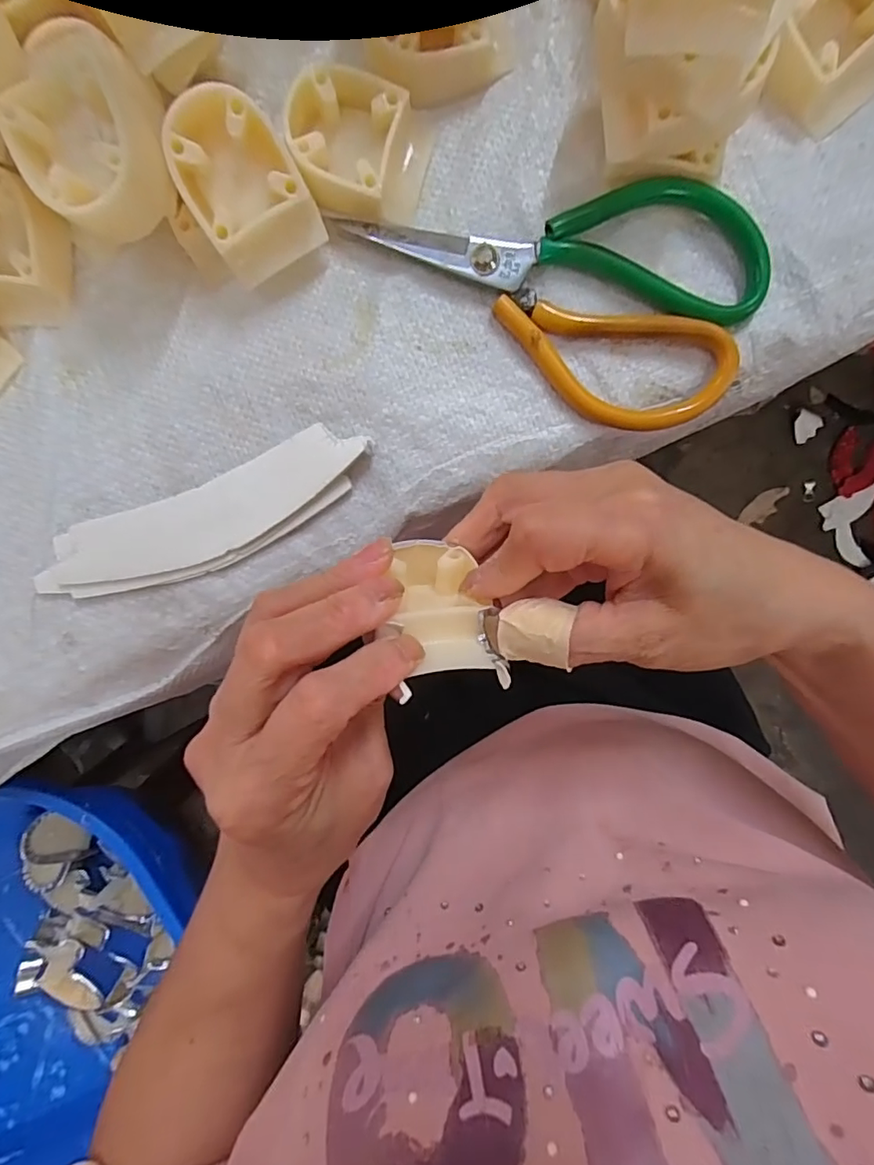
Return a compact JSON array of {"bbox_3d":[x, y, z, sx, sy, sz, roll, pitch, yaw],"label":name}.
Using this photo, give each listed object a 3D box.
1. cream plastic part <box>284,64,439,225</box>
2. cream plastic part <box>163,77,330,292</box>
[{"bbox_3d":[-0.034,-0.189,0.233,0.058,0.022,0.050,8,95,2],"label":"cream plastic part"},{"bbox_3d":[-0.082,-0.165,0.224,0.048,0.024,0.062,-30,120,4],"label":"cream plastic part"}]

